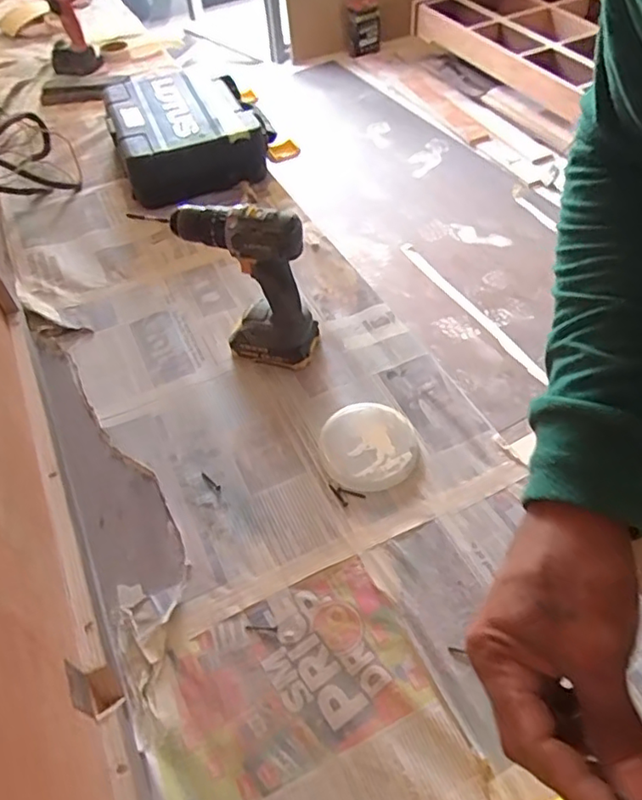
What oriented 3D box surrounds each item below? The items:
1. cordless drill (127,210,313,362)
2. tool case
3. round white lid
[{"bbox_3d":[-0.101,-0.149,0.770,0.177,0.219,0.069,12,53,13],"label":"cordless drill"},{"bbox_3d":[-0.241,-0.537,1.169,0.315,0.123,0.333,-16,52,-9],"label":"tool case"},{"bbox_3d":[0.058,0.055,0.724,0.113,0.014,0.120,-2,51,2],"label":"round white lid"}]

